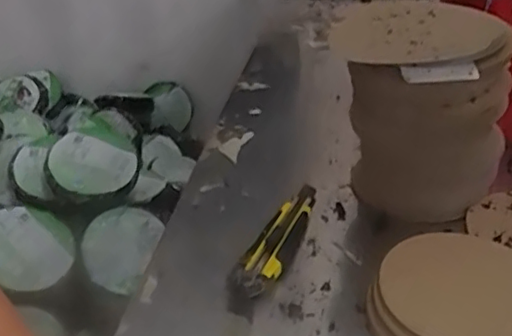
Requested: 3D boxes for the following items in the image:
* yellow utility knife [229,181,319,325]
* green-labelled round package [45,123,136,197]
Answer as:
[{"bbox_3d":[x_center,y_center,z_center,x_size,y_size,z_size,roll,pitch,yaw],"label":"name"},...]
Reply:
[{"bbox_3d":[0.024,0.070,0.613,0.038,0.029,0.197,9,35,21],"label":"yellow utility knife"},{"bbox_3d":[-0.285,-0.012,1.101,0.150,0.049,0.150,8,53,-11],"label":"green-labelled round package"}]

